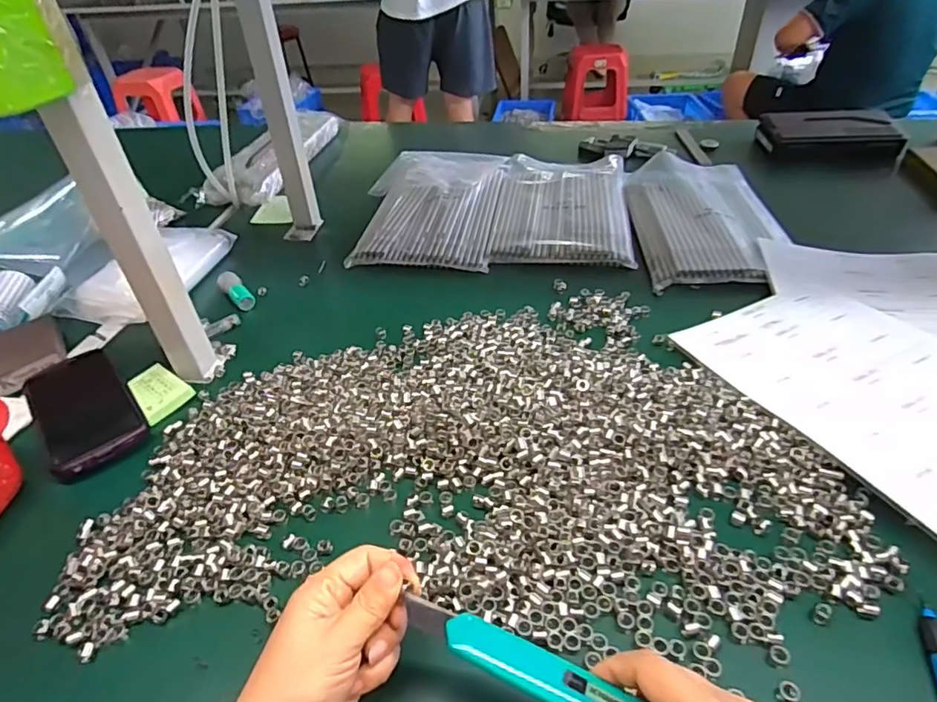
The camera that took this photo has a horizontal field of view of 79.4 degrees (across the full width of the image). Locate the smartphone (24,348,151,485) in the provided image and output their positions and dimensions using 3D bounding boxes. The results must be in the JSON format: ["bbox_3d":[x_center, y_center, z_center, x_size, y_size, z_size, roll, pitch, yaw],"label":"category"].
[{"bbox_3d":[-0.360,0.051,0.527,0.078,0.016,0.167,-30,46,-28],"label":"smartphone"}]

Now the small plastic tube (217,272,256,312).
[{"bbox_3d":[-0.278,-0.074,0.674,0.025,0.017,0.061,-30,59,-28],"label":"small plastic tube"}]

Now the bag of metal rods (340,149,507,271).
[{"bbox_3d":[-0.055,-0.224,0.839,0.204,0.032,0.333,3,40,9],"label":"bag of metal rods"}]

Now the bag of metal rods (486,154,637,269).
[{"bbox_3d":[0.139,-0.222,0.832,0.184,0.017,0.329,3,40,9],"label":"bag of metal rods"}]

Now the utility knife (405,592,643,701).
[{"bbox_3d":[0.031,0.157,0.281,0.135,0.015,0.026,19,44,15],"label":"utility knife"}]

